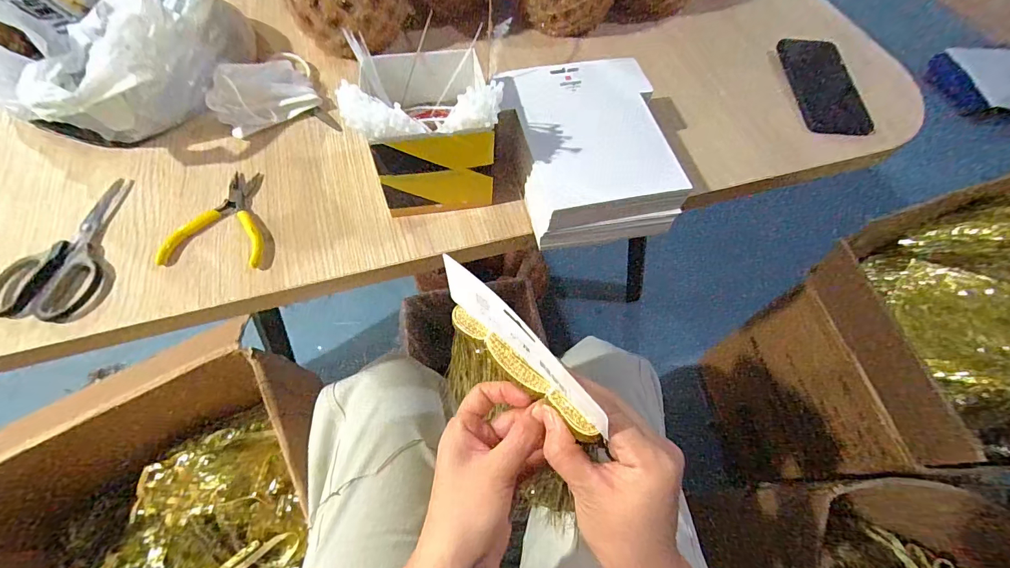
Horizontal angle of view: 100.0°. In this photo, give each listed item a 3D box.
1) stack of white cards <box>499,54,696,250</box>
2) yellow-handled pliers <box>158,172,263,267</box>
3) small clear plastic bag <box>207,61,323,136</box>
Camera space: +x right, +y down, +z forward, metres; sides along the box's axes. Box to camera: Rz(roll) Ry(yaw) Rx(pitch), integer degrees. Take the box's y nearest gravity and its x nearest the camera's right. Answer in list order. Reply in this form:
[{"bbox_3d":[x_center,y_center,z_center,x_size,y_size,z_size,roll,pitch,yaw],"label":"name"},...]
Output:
[{"bbox_3d":[0.079,-0.129,0.422,0.148,0.067,0.194,-8,62,-8],"label":"stack of white cards"},{"bbox_3d":[-0.263,-0.063,0.399,0.090,0.006,0.105,2,61,-2],"label":"yellow-handled pliers"},{"bbox_3d":[-0.263,-0.212,0.455,0.104,0.058,0.066,-30,67,-18],"label":"small clear plastic bag"}]

